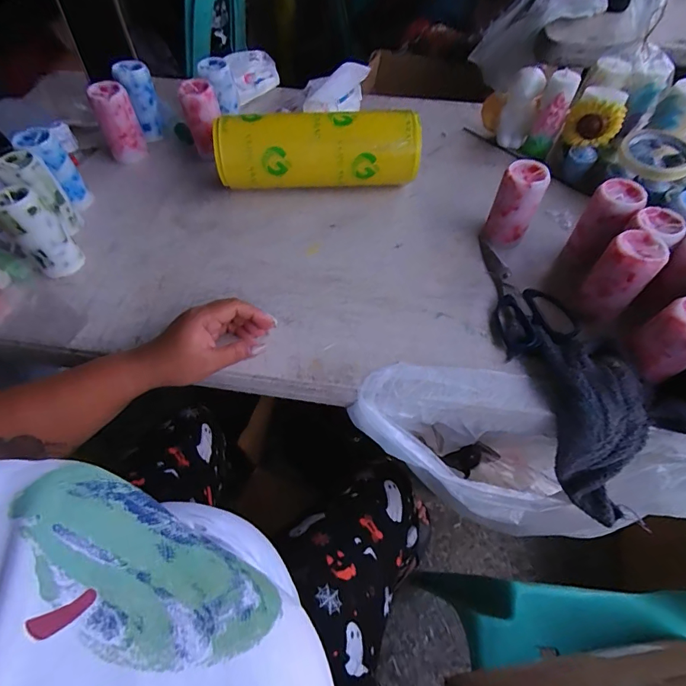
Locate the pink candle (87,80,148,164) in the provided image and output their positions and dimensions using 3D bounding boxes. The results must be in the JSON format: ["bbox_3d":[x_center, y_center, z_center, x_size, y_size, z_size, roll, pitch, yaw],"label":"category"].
[{"bbox_3d":[-0.334,-0.325,0.591,0.057,0.097,0.047,-23,61,-12],"label":"pink candle"}]

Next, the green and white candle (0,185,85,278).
[{"bbox_3d":[-0.354,-0.128,0.465,0.047,0.104,0.050,-37,65,-19],"label":"green and white candle"}]

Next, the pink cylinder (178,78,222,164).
[{"bbox_3d":[-0.207,-0.331,0.593,0.046,0.094,0.049,30,64,18],"label":"pink cylinder"}]

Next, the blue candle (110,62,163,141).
[{"bbox_3d":[-0.305,-0.366,0.610,0.046,0.105,0.049,-23,61,-12],"label":"blue candle"}]

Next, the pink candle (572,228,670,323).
[{"bbox_3d":[0.289,-0.070,0.421,0.064,0.082,0.052,-39,66,-20],"label":"pink candle"}]

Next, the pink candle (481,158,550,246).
[{"bbox_3d":[0.213,-0.170,0.495,0.053,0.094,0.056,25,62,15],"label":"pink candle"}]

